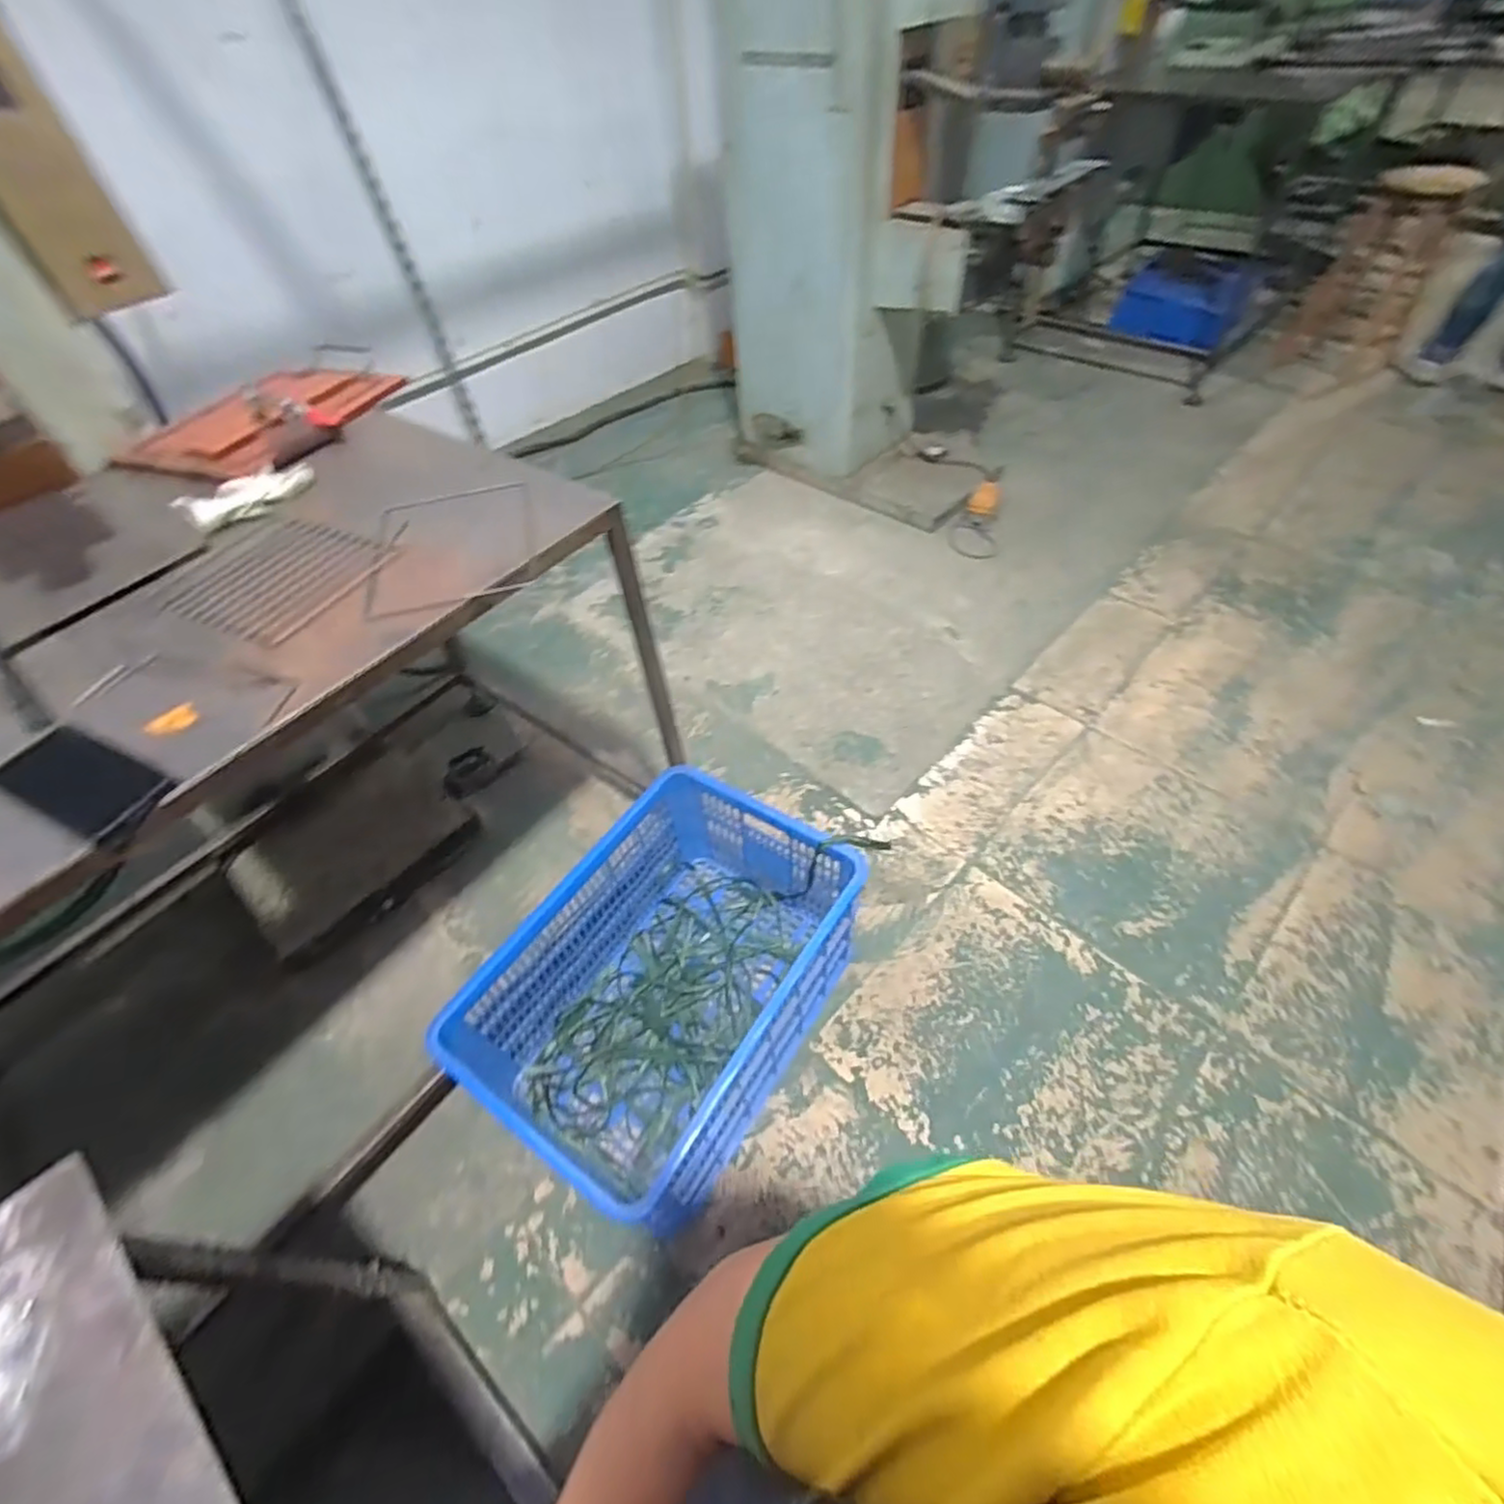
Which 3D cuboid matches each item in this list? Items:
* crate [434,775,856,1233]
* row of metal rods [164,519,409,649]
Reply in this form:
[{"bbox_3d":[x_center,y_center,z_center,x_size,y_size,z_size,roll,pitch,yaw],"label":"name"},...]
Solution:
[{"bbox_3d":[-0.131,0.377,1.135,0.410,0.298,0.595,25,57,25],"label":"crate"},{"bbox_3d":[-0.574,-0.217,0.824,0.245,0.012,0.205,17,56,21],"label":"row of metal rods"}]

